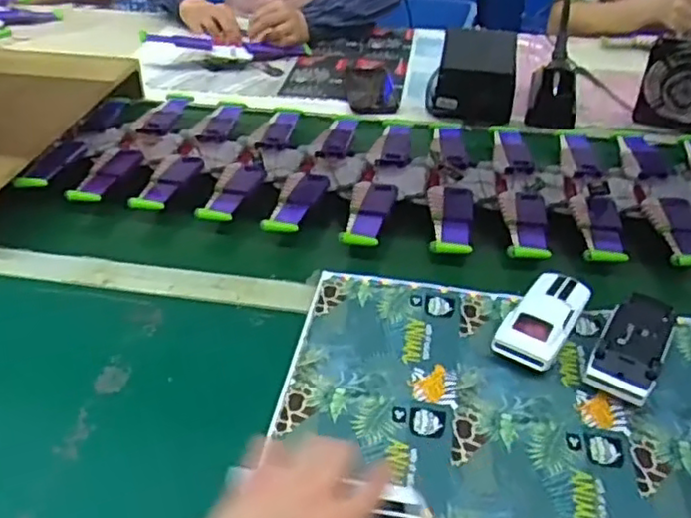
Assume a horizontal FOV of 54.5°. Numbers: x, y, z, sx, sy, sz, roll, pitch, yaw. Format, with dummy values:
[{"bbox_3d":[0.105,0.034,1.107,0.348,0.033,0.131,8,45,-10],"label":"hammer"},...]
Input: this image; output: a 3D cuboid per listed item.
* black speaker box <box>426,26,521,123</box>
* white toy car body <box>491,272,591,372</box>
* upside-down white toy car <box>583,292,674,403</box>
[{"bbox_3d":[0.199,-0.290,1.045,0.123,0.096,0.146,5,37,4],"label":"black speaker box"},{"bbox_3d":[0.189,0.057,0.637,0.059,0.038,0.135,23,41,25],"label":"white toy car body"},{"bbox_3d":[0.262,0.081,0.610,0.059,0.036,0.133,22,41,25],"label":"upside-down white toy car"}]

